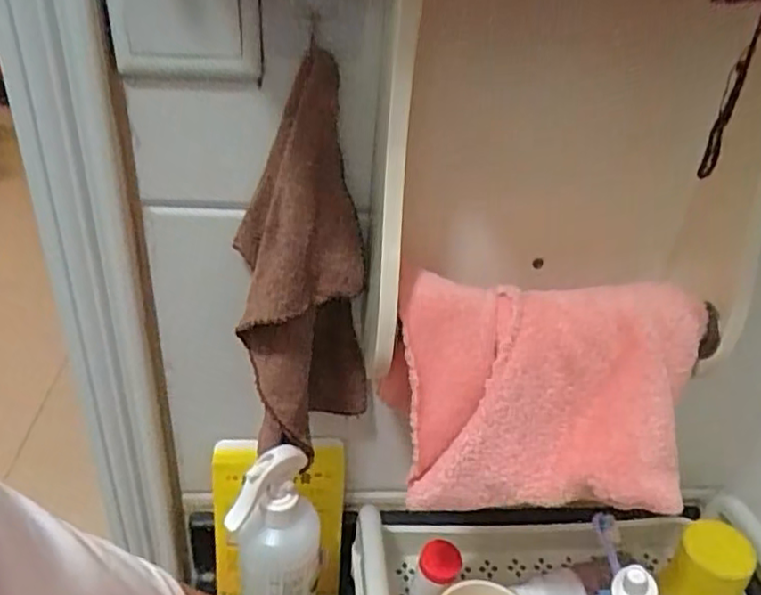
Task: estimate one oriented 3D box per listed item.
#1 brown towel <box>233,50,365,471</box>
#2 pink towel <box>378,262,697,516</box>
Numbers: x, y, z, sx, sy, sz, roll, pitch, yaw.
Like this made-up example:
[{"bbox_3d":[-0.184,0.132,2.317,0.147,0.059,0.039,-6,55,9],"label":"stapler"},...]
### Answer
[{"bbox_3d":[-0.049,-0.008,0.438,0.091,0.266,0.071,-1,34,-9],"label":"brown towel"},{"bbox_3d":[0.101,0.067,0.424,0.196,0.129,0.099,8,34,3],"label":"pink towel"}]

